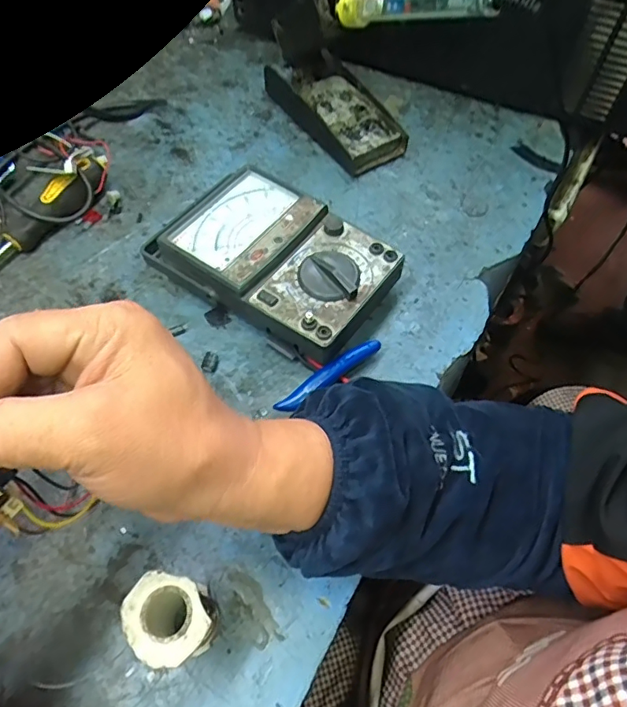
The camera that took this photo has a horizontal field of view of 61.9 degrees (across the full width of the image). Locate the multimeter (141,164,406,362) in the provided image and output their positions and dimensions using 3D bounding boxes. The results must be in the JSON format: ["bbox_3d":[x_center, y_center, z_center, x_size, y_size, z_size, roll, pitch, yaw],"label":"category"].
[{"bbox_3d":[-0.028,-0.074,0.418,0.180,0.041,0.119,35,65,19],"label":"multimeter"}]

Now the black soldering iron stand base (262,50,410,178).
[{"bbox_3d":[0.019,-0.251,0.533,0.071,0.034,0.169,-31,64,-16],"label":"black soldering iron stand base"}]

